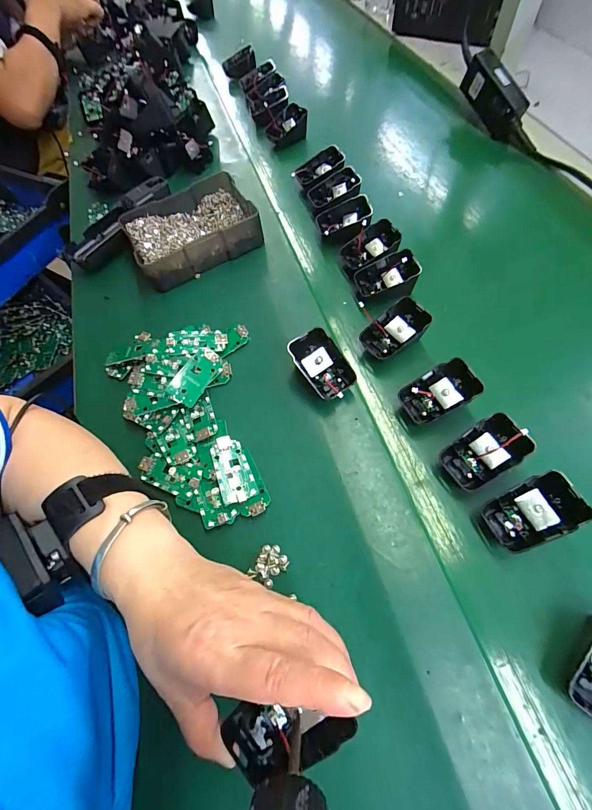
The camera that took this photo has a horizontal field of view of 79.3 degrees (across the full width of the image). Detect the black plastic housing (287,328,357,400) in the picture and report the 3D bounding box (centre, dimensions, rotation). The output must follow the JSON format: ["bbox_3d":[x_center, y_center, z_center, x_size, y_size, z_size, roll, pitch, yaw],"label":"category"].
[{"bbox_3d":[0.025,-0.041,0.356,0.044,0.029,0.066,-34,102,-4],"label":"black plastic housing"}]

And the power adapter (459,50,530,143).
[{"bbox_3d":[0.305,-0.474,0.550,0.036,0.060,0.129,-31,89,-12],"label":"power adapter"}]

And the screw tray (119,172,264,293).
[{"bbox_3d":[-0.138,-0.233,0.472,0.157,0.046,0.123,-26,65,-10],"label":"screw tray"}]

